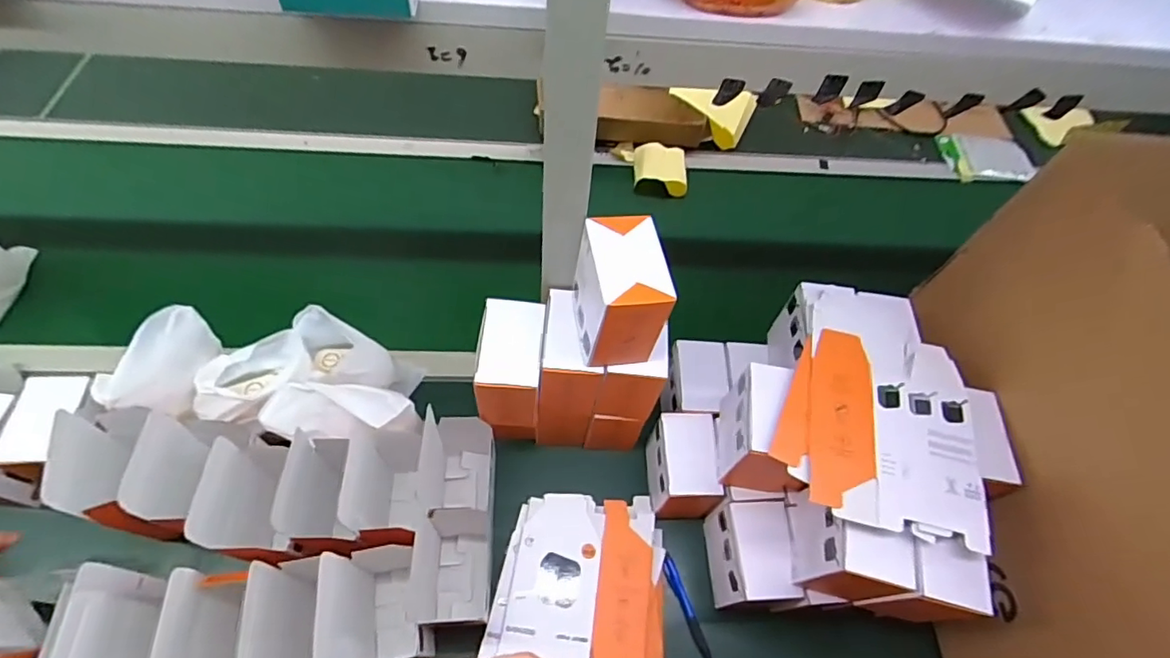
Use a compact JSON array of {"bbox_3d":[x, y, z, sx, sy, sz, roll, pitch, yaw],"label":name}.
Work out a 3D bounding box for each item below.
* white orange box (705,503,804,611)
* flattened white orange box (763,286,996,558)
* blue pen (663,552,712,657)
[{"bbox_3d":[0.186,0.258,0.635,0.071,0.104,0.100,-3,59,-6],"label":"white orange box"},{"bbox_3d":[0.289,0.064,0.556,0.175,0.028,0.261,13,59,3],"label":"flattened white orange box"},{"bbox_3d":[0.119,0.323,0.644,0.015,0.010,0.119,-18,62,-15],"label":"blue pen"}]

